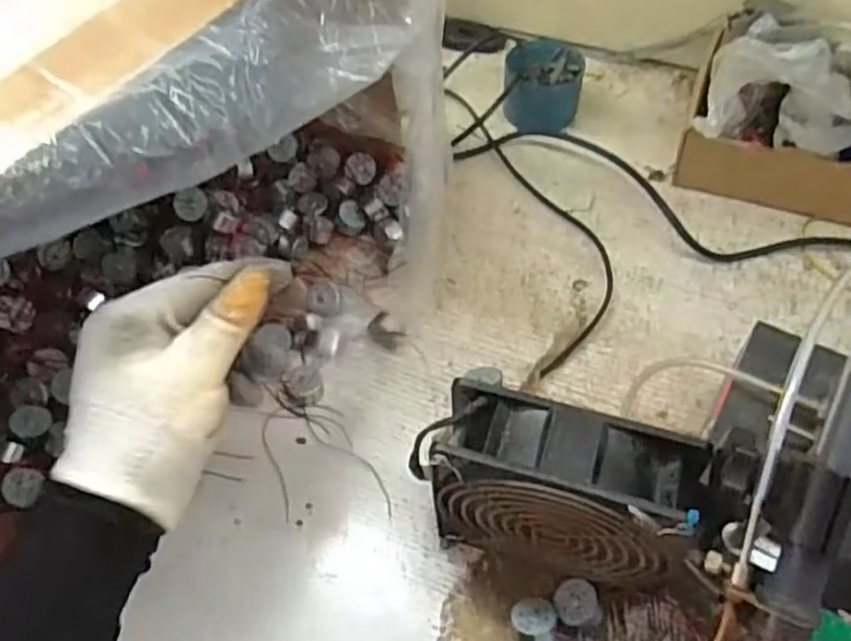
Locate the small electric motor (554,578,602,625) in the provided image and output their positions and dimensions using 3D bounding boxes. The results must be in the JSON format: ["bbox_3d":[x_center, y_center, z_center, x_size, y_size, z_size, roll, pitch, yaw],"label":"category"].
[{"bbox_3d":[0.080,0.152,0.386,0.021,0.020,0.025,-12,55,-4],"label":"small electric motor"}]

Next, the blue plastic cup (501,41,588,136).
[{"bbox_3d":[0.098,-0.193,0.605,0.063,0.060,0.060,-2,55,3],"label":"blue plastic cup"}]

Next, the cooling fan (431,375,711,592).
[{"bbox_3d":[0.064,0.091,0.364,0.126,0.118,0.050,12,57,11],"label":"cooling fan"}]

